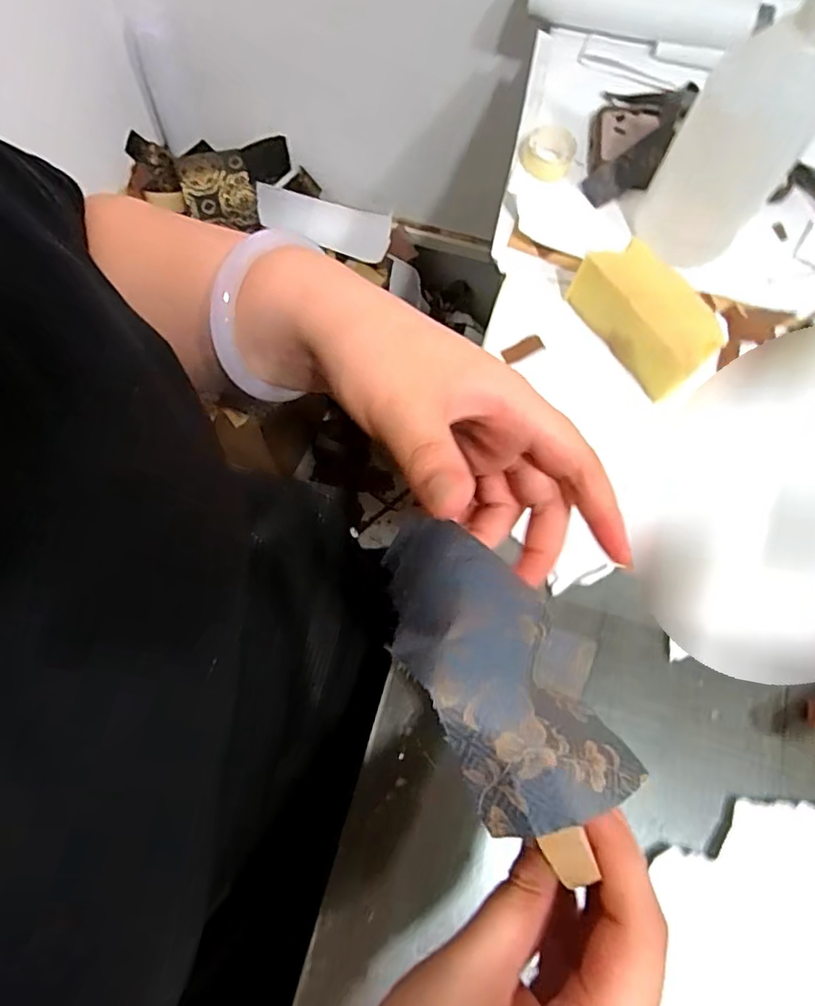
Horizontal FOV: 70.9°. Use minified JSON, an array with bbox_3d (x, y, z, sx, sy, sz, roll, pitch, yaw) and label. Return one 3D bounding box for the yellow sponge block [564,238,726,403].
[{"bbox_3d":[0.169,-0.134,0.409,0.045,0.047,0.109,-32,76,-11],"label":"yellow sponge block"}]

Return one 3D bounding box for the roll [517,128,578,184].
[{"bbox_3d":[0.115,-0.289,0.473,0.044,0.019,0.044,0,72,-1],"label":"roll"}]

